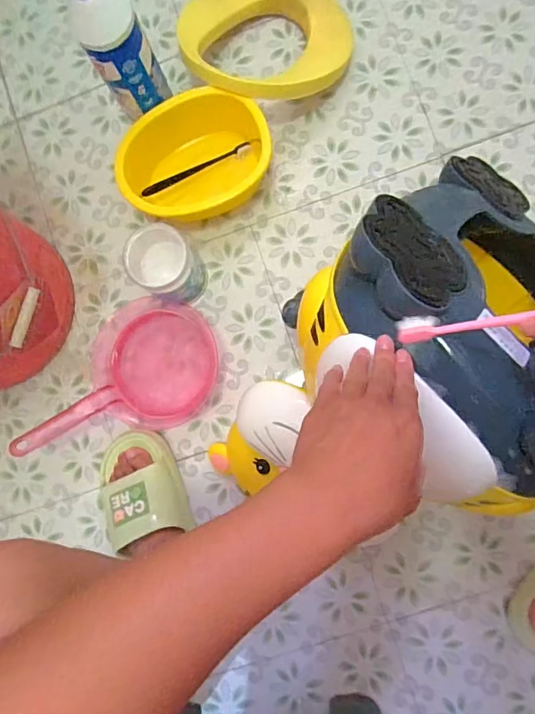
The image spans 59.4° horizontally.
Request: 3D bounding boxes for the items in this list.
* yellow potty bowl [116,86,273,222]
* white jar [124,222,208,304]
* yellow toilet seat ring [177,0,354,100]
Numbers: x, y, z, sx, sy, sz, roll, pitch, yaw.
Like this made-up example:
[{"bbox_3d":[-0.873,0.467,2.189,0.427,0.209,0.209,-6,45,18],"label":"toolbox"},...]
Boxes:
[{"bbox_3d":[-0.102,-0.277,0.658,0.208,0.094,0.142,-16,85,2],"label":"yellow potty bowl"},{"bbox_3d":[-0.133,-0.120,0.637,0.087,0.121,0.097,-32,84,1],"label":"white jar"},{"bbox_3d":[0.000,-0.453,0.672,0.252,0.046,0.168,-20,91,-12],"label":"yellow toilet seat ring"}]

